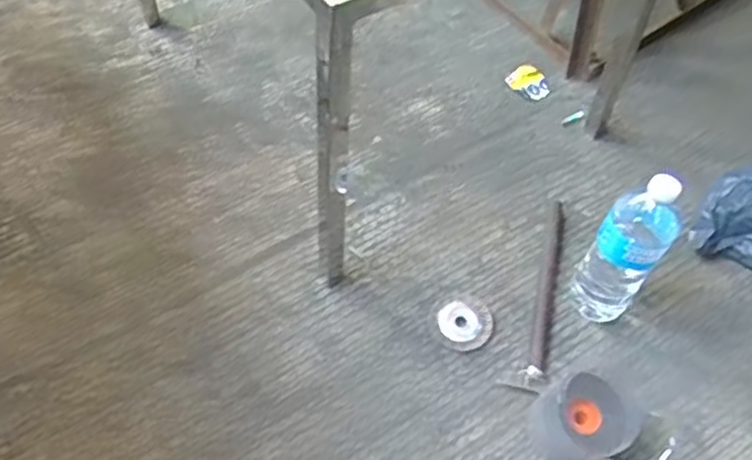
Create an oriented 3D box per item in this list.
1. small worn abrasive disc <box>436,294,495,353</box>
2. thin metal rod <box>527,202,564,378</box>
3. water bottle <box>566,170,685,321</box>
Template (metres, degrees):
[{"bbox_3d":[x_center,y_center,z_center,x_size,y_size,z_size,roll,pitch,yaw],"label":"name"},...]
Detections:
[{"bbox_3d":[0.118,0.122,0.976,0.071,0.007,0.080,39,64,21],"label":"small worn abrasive disc"},{"bbox_3d":[0.231,0.074,1.008,0.025,0.016,0.277,12,57,6],"label":"thin metal rod"},{"bbox_3d":[0.304,0.026,0.899,0.081,0.259,0.062,32,61,18],"label":"water bottle"}]

